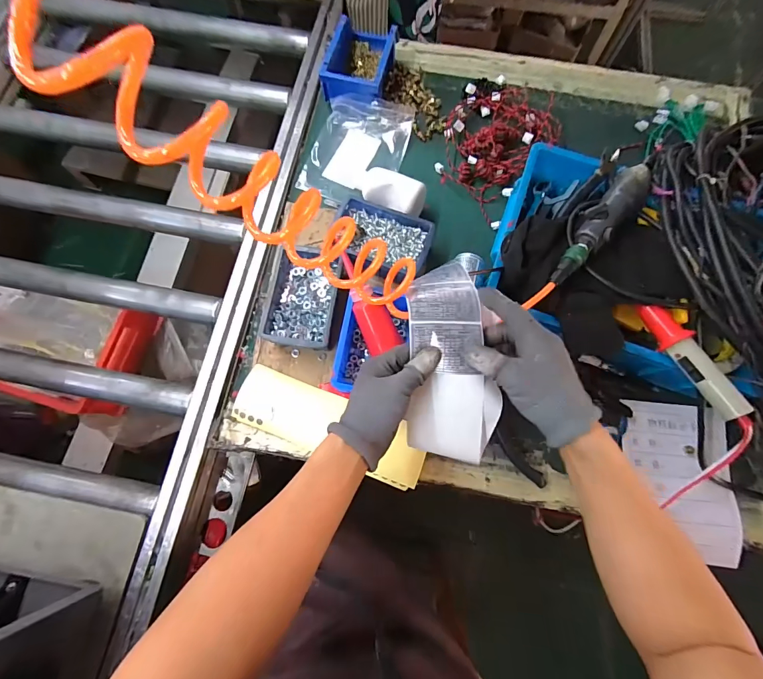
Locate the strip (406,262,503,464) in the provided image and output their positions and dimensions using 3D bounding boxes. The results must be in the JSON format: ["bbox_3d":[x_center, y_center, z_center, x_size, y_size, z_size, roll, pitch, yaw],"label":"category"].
[{"bbox_3d":[0.070,0.021,0.393,0.087,0.054,0.202,-3,87,-2],"label":"strip"}]

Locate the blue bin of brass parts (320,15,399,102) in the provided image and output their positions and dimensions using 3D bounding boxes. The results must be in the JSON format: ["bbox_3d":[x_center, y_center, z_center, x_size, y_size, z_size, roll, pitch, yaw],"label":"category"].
[{"bbox_3d":[-0.037,-0.471,0.650,0.100,0.079,0.146,13,74,3],"label":"blue bin of brass parts"}]

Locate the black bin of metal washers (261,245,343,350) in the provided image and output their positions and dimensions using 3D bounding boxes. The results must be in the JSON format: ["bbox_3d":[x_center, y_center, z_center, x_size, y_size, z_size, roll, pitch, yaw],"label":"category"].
[{"bbox_3d":[-0.108,-0.059,0.540,0.093,0.049,0.152,6,74,1],"label":"black bin of metal washers"}]

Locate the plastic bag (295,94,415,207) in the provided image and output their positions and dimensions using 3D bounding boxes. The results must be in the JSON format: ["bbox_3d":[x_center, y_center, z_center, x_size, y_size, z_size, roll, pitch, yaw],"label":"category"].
[{"bbox_3d":[-0.043,-0.326,0.619,0.156,0.040,0.206,19,75,5],"label":"plastic bag"}]

